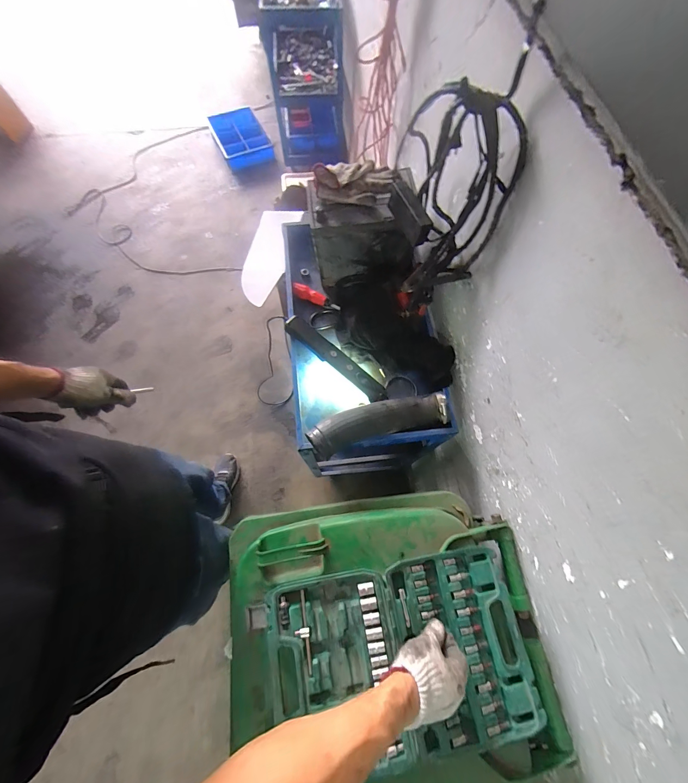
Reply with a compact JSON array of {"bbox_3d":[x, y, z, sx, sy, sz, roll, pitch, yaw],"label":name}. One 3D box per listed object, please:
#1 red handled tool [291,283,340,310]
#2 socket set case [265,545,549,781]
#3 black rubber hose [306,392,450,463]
[{"bbox_3d":[-0.077,-0.255,0.859,0.137,0.029,0.033,20,70,7],"label":"red handled tool"},{"bbox_3d":[0.084,0.409,0.497,0.388,0.032,0.249,-10,69,-4],"label":"socket set case"},{"bbox_3d":[0.080,0.060,0.674,0.309,0.059,0.081,-13,68,-24],"label":"black rubber hose"}]

